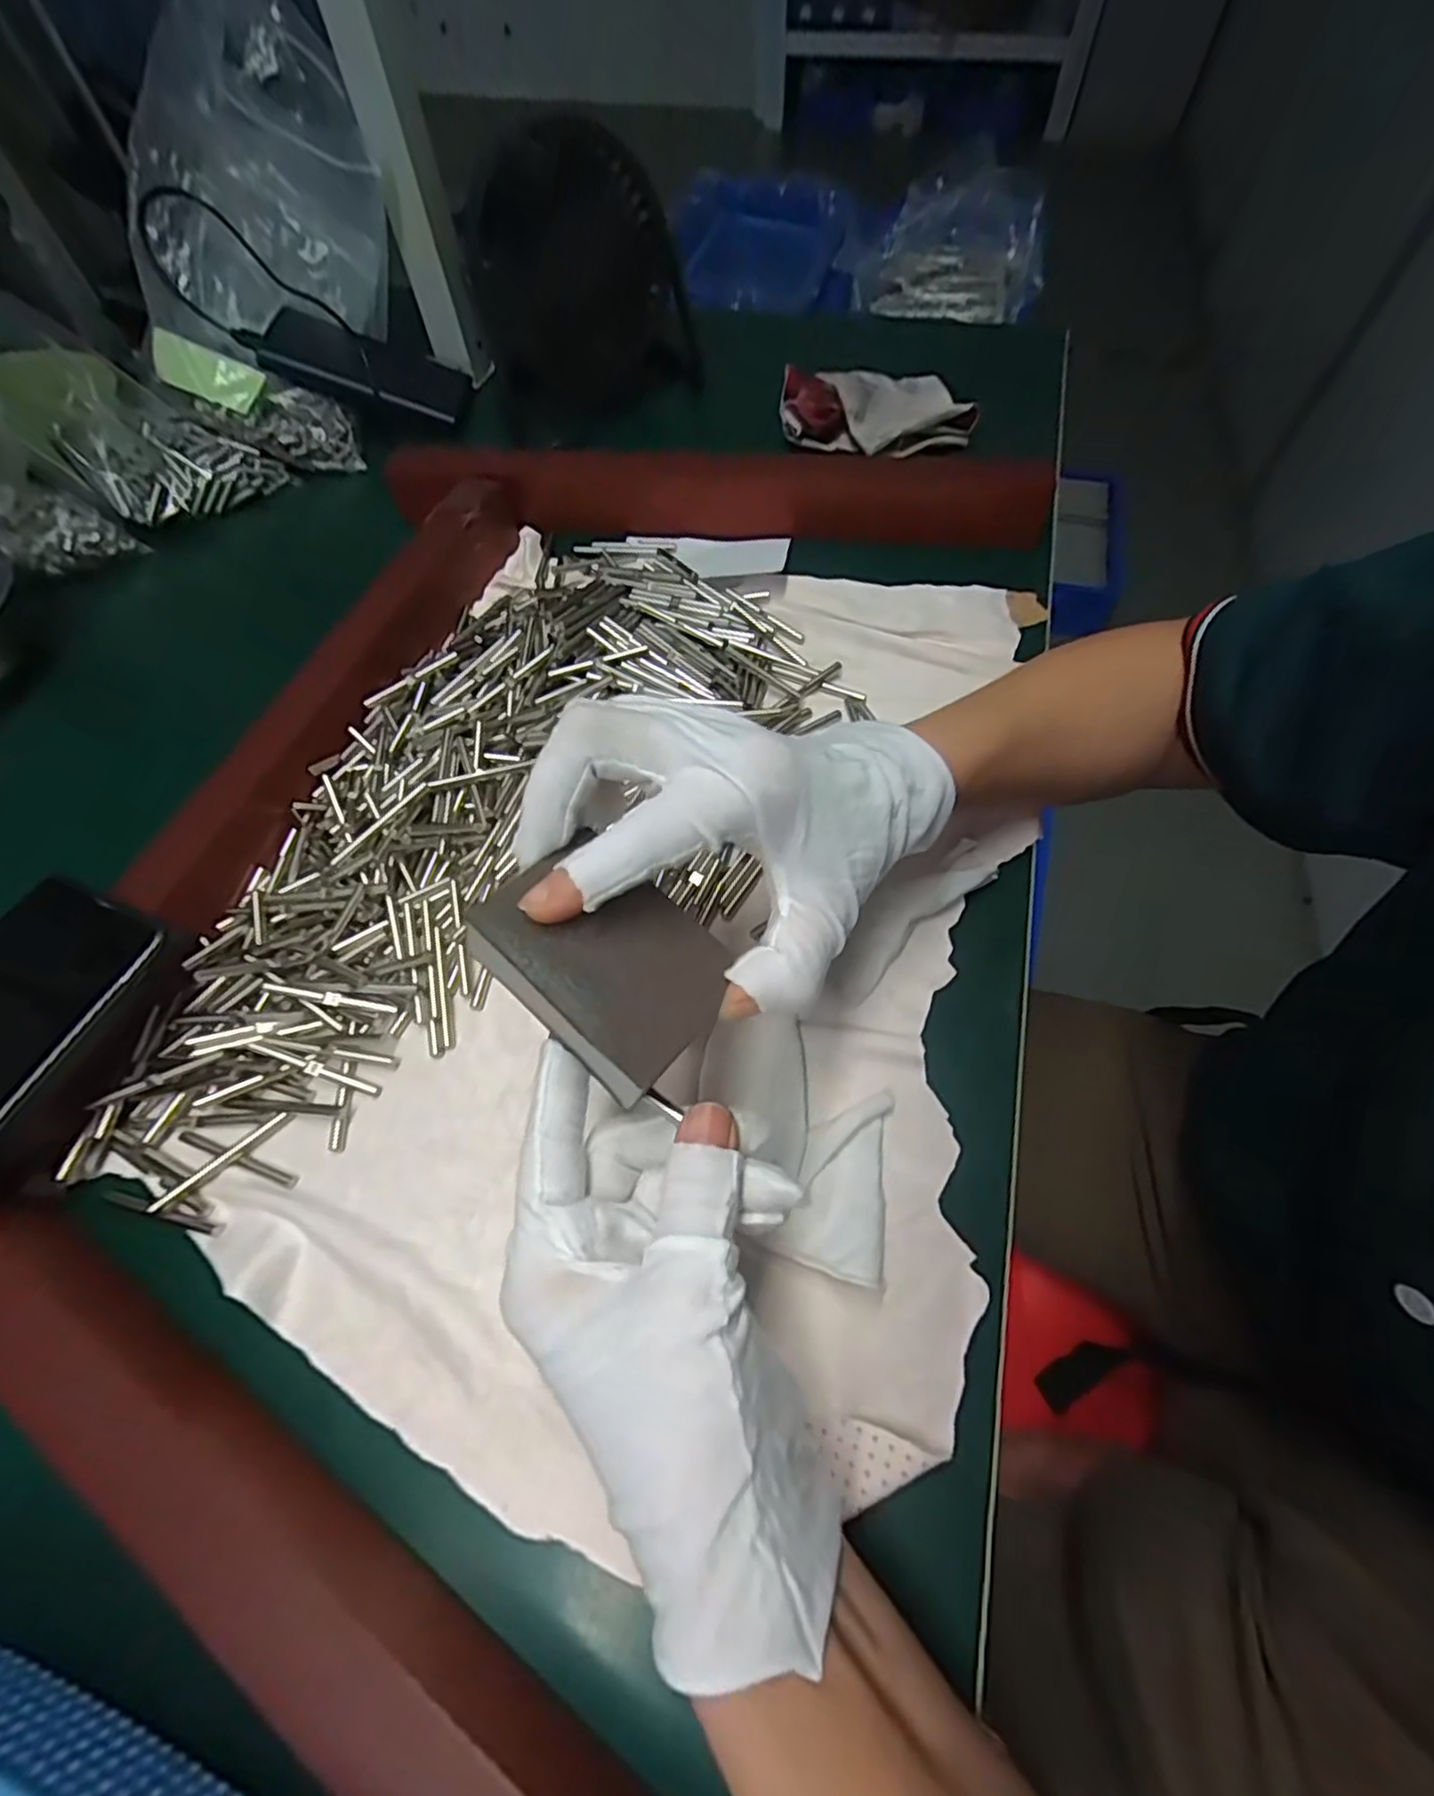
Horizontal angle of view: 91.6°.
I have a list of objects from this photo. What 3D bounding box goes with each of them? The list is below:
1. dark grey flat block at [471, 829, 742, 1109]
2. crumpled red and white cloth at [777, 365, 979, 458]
[{"bbox_3d":[-0.031,0.017,0.198,0.067,0.010,0.052,43,60,6],"label":"dark grey flat block"},{"bbox_3d":[0.105,-0.335,0.476,0.121,0.029,0.090,-1,61,1],"label":"crumpled red and white cloth"}]

